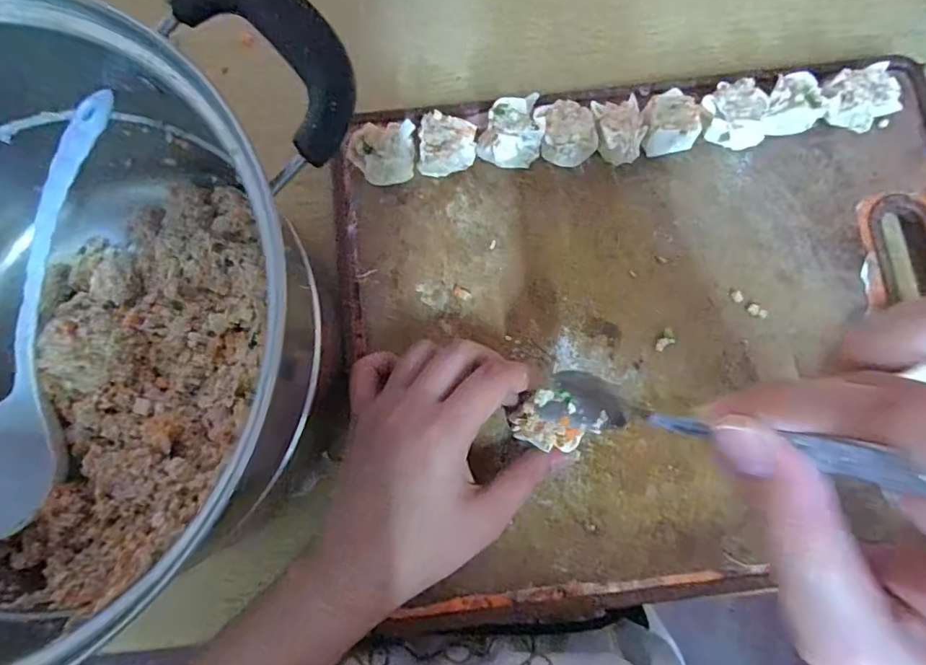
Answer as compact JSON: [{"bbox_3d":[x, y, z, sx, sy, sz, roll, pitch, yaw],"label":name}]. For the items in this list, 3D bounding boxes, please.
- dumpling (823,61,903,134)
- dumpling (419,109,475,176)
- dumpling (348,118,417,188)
[{"bbox_3d":[0.236,-0.139,0.318,0.040,0.028,0.030,-8,77,-2],"label":"dumpling"},{"bbox_3d":[-0.010,-0.110,0.313,0.032,0.025,0.028,11,78,3],"label":"dumpling"},{"bbox_3d":[-0.047,-0.107,0.310,0.039,0.030,0.029,-14,78,-3],"label":"dumpling"}]

